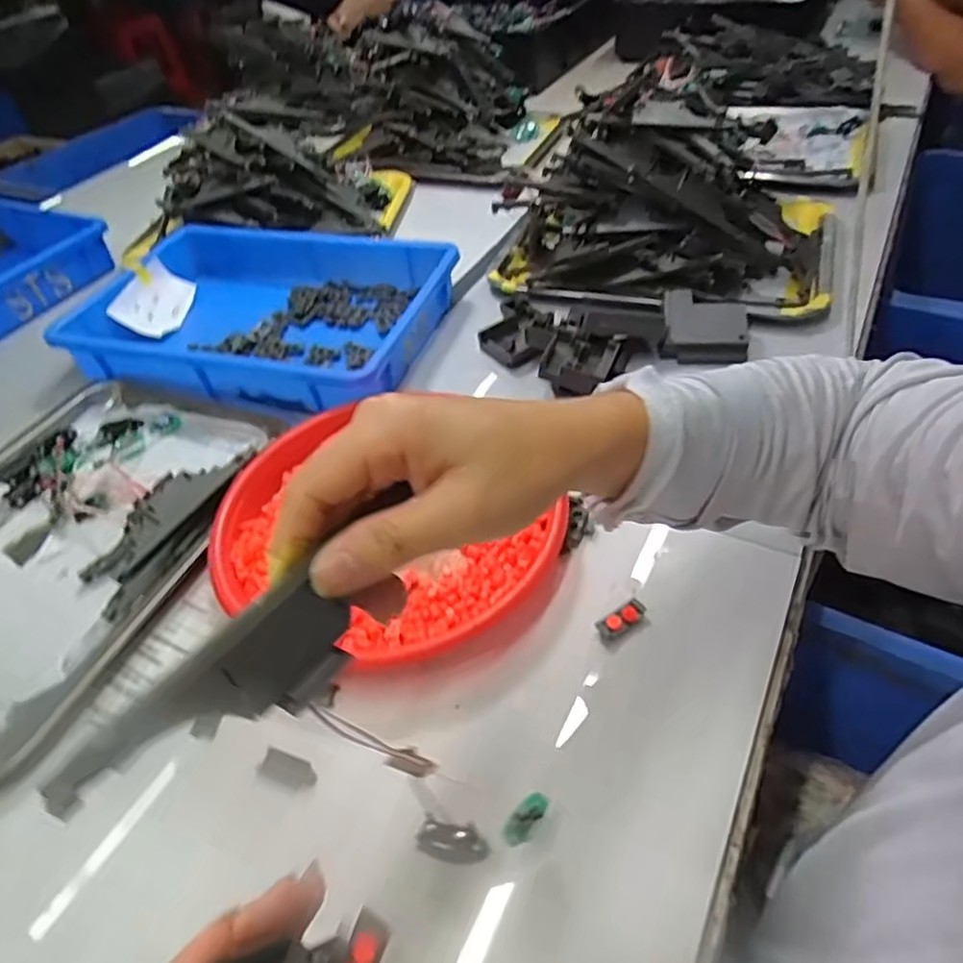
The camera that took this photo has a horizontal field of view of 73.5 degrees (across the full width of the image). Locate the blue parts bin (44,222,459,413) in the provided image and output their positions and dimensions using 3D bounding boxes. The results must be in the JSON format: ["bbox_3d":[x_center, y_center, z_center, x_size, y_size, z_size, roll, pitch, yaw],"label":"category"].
[{"bbox_3d":[-0.232,-0.184,0.682,0.370,0.065,0.250,11,49,15],"label":"blue parts bin"}]

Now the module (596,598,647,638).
[{"bbox_3d":[0.092,0.089,0.419,0.035,0.005,0.015,-27,50,-19],"label":"module"}]

